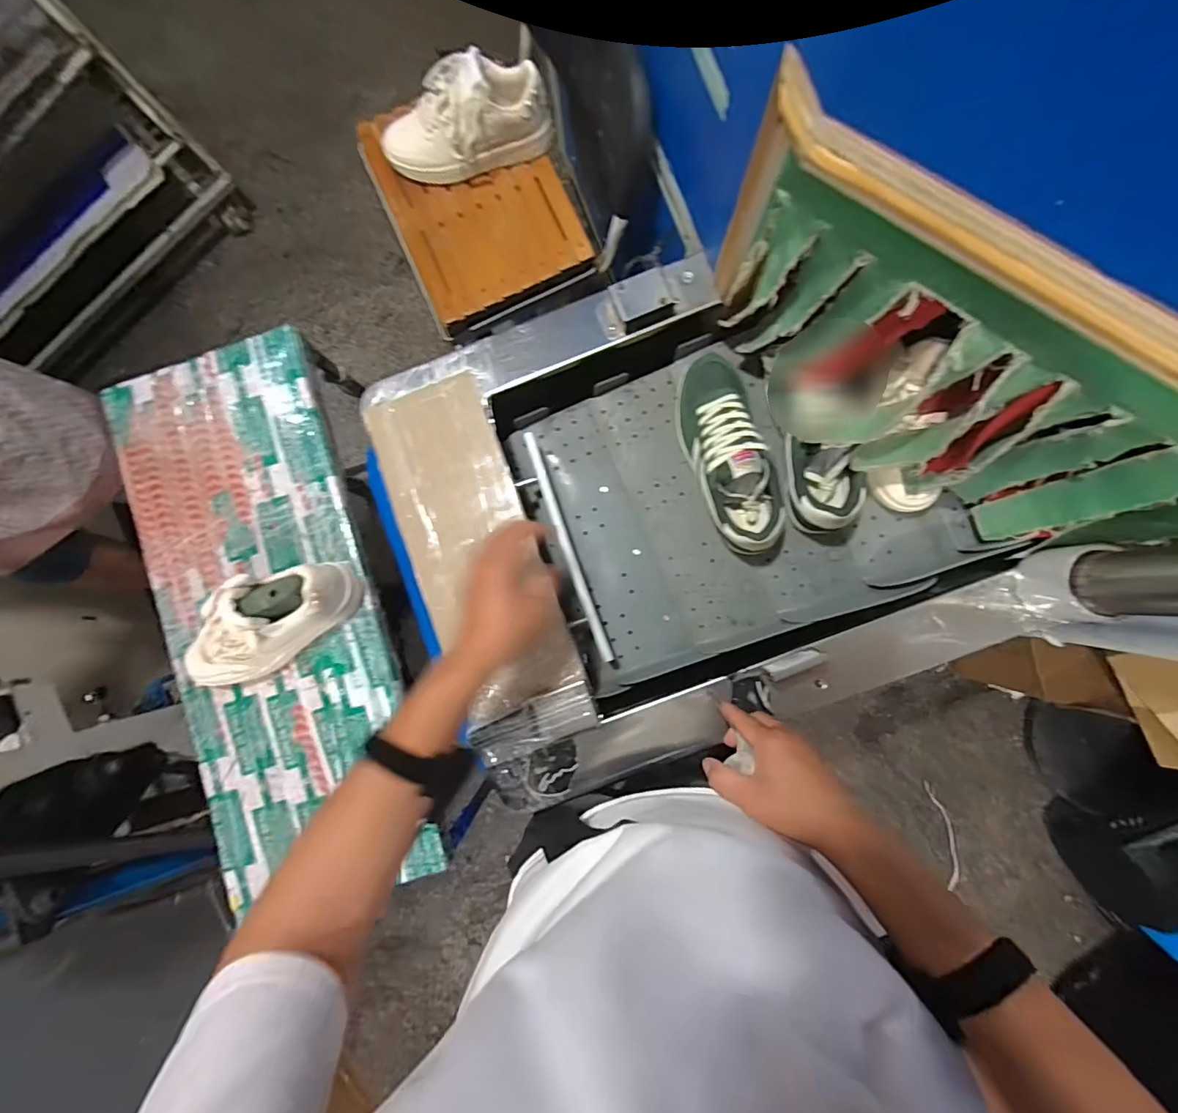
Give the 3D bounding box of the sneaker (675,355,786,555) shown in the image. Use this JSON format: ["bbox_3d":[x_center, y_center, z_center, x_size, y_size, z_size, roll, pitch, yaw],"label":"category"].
[{"bbox_3d":[0.176,-0.130,0.630,0.090,0.097,0.257,-19,87,2],"label":"sneaker"}]

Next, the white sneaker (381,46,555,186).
[{"bbox_3d":[-0.195,-0.681,0.769,0.265,0.115,0.120,0,88,3],"label":"white sneaker"}]

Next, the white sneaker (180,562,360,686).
[{"bbox_3d":[-0.455,0.100,0.685,0.268,0.125,0.096,-37,86,1],"label":"white sneaker"}]

